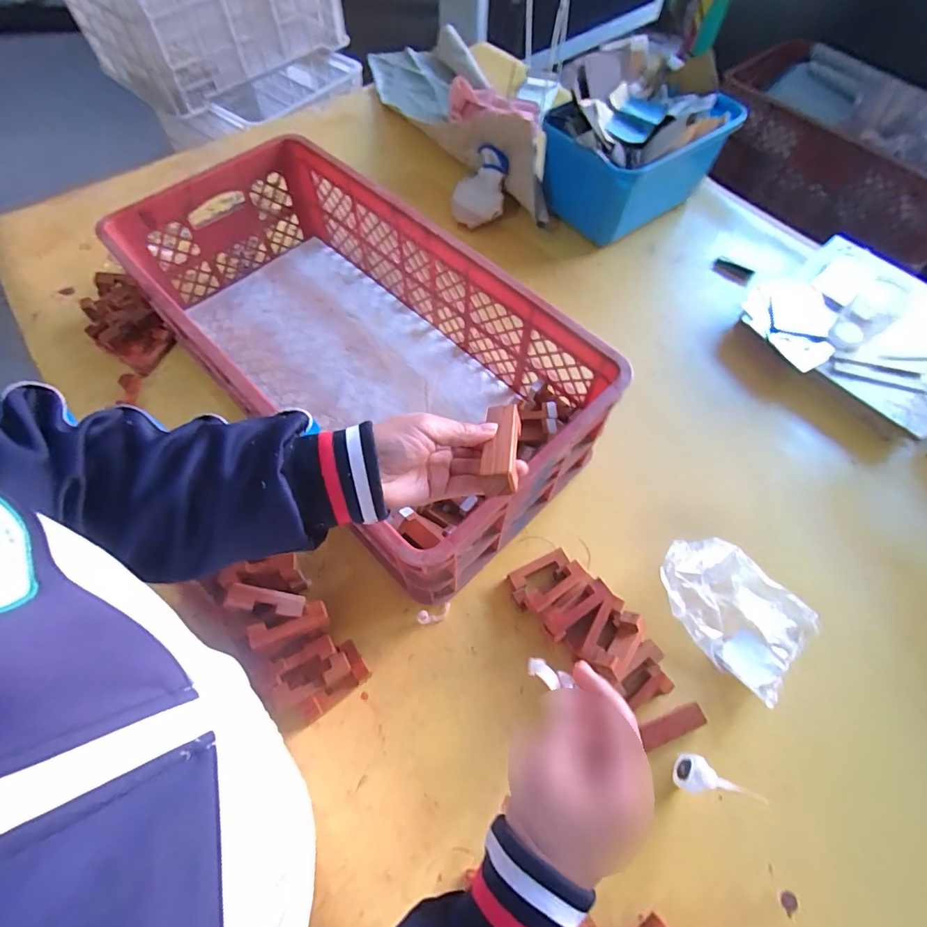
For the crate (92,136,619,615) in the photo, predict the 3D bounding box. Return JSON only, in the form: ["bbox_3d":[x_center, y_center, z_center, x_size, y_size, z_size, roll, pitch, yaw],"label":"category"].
[{"bbox_3d":[-0.149,-0.166,0.626,0.319,0.170,0.652,-41,70,-19],"label":"crate"}]

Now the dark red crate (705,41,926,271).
[{"bbox_3d":[0.914,-0.758,1.128,0.624,0.239,0.275,39,69,17],"label":"dark red crate"}]

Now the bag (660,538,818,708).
[{"bbox_3d":[0.316,0.166,0.553,0.128,0.042,0.167,-39,70,-19],"label":"bag"}]

